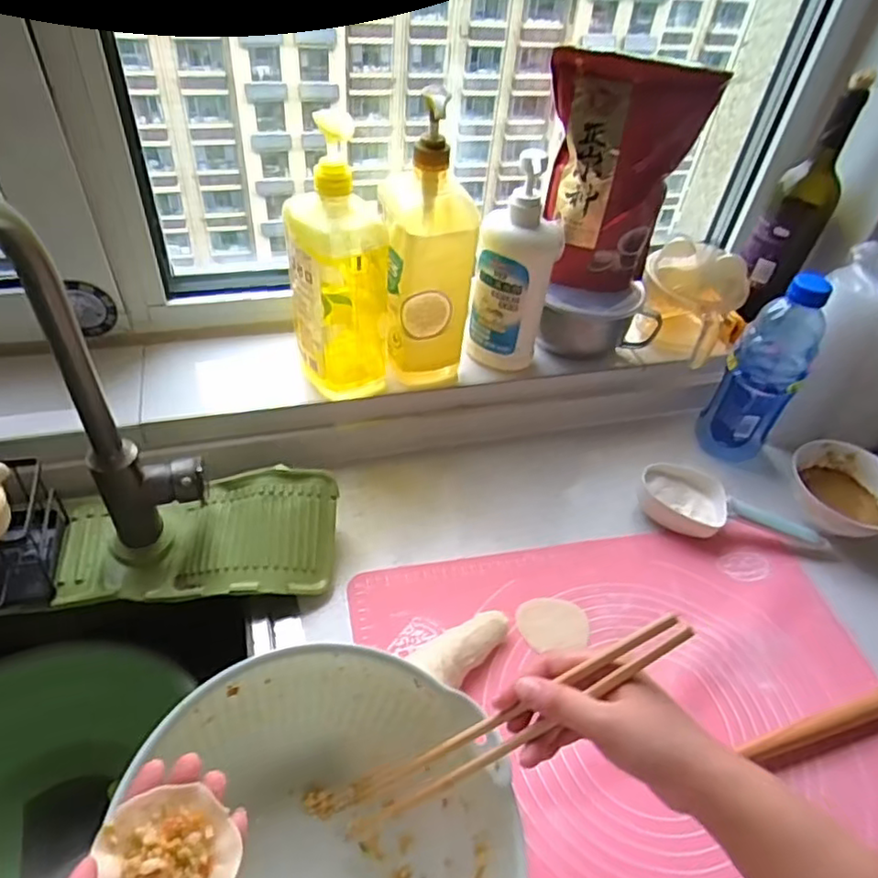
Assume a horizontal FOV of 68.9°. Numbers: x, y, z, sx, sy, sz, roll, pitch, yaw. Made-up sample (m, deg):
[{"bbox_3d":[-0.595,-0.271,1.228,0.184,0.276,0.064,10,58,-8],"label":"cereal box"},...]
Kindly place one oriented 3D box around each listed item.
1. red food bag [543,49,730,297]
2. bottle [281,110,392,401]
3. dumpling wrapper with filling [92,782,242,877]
[{"bbox_3d":[0.183,-0.274,0.701,0.151,0.237,0.045,8,45,1],"label":"red food bag"},{"bbox_3d":[-0.098,-0.166,0.648,0.101,0.280,0.078,-5,46,-12],"label":"bottle"},{"bbox_3d":[-0.138,0.215,0.331,0.059,0.015,0.062,-21,51,-26],"label":"dumpling wrapper with filling"}]

